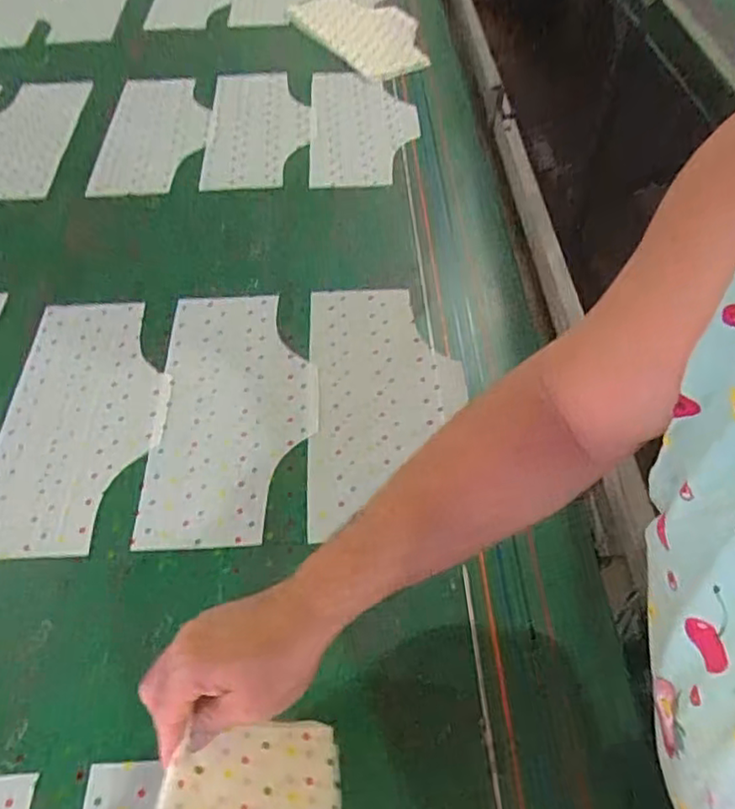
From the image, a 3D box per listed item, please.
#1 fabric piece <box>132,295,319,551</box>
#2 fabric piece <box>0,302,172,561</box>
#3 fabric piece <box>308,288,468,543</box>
[{"bbox_3d":[-0.138,0.001,0.680,0.164,0.010,0.312,-3,54,0],"label":"fabric piece"},{"bbox_3d":[-0.296,0.011,0.676,0.163,0.009,0.314,-2,53,0],"label":"fabric piece"},{"bbox_3d":[0.021,-0.010,0.682,0.161,0.008,0.306,-1,53,-3],"label":"fabric piece"}]

